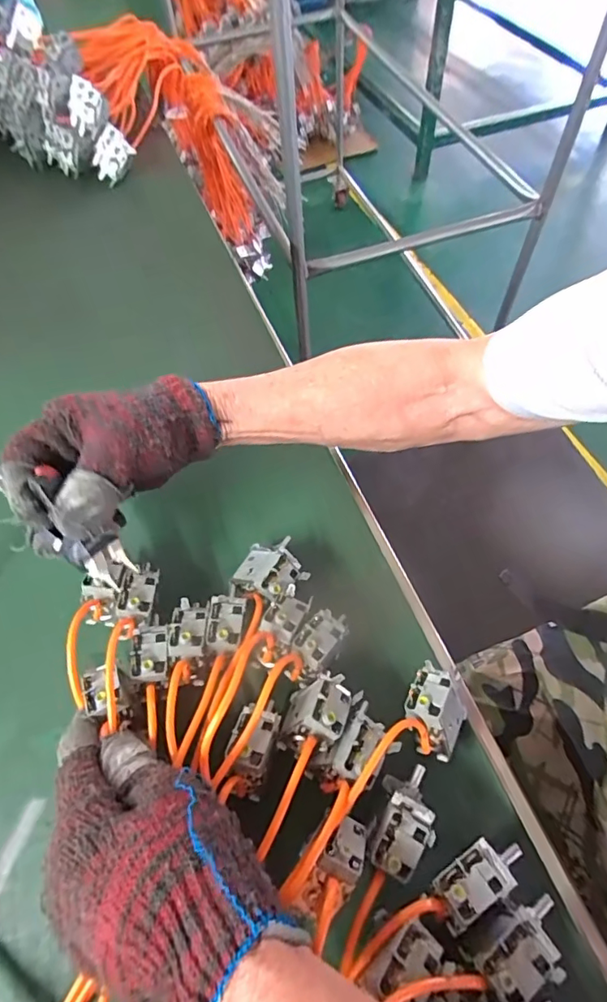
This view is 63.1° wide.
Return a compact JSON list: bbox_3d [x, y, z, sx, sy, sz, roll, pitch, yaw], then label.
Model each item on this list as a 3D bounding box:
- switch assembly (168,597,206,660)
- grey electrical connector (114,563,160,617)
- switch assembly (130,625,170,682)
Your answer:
[{"bbox_3d":[-0.078,0.085,0.333,0.024,0.012,0.039,-6,59,-1],"label":"switch assembly"},{"bbox_3d":[-0.116,0.061,0.346,0.023,0.012,0.038,0,59,3],"label":"grey electrical connector"},{"bbox_3d":[-0.101,0.100,0.327,0.022,0.013,0.037,-11,59,-4],"label":"switch assembly"}]

